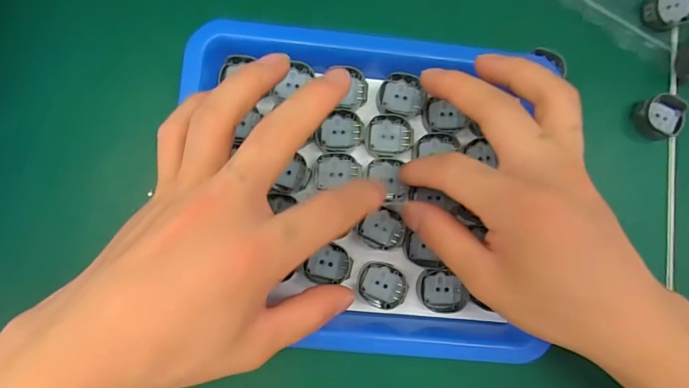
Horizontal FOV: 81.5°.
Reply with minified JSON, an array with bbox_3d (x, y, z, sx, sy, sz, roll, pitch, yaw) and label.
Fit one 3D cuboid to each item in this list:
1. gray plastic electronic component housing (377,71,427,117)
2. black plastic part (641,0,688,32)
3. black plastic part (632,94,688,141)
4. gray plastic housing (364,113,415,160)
[{"bbox_3d":[0.035,-0.060,0.241,0.028,0.004,0.026,9,83,0],"label":"gray plastic electronic component housing"},{"bbox_3d":[0.211,-0.120,0.257,0.031,0.011,0.023,-18,84,-3],"label":"black plastic part"},{"bbox_3d":[0.201,-0.049,0.255,0.031,0.013,0.026,-17,84,-3],"label":"black plastic part"},{"bbox_3d":[0.027,-0.035,0.238,0.028,0.004,0.025,5,83,0],"label":"gray plastic housing"}]

